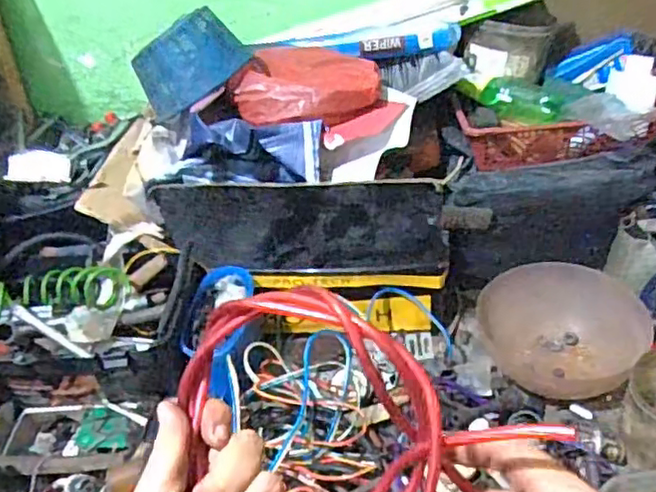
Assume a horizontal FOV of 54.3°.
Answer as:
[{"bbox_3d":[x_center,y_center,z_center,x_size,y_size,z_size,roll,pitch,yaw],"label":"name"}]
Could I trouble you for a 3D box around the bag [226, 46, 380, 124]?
[{"bbox_3d":[-0.032,-0.257,0.990,0.221,0.052,0.192,-4,40,5],"label":"bag"}]

